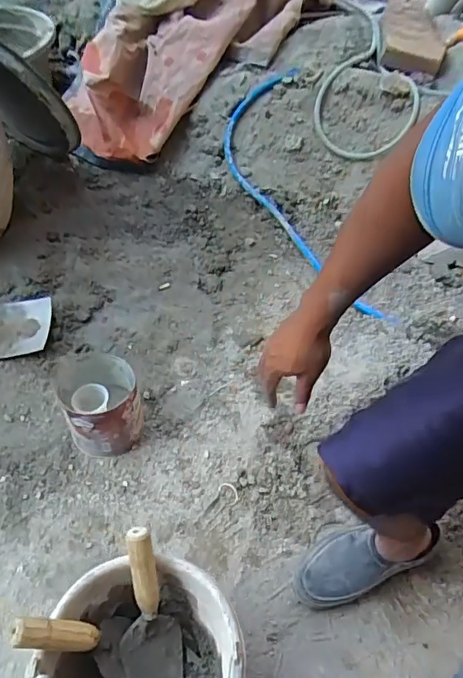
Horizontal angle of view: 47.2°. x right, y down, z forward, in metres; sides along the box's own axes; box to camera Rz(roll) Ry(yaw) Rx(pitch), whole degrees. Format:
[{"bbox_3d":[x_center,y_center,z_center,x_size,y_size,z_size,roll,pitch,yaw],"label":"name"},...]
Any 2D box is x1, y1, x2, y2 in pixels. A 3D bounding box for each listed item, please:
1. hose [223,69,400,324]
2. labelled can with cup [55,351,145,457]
[{"bbox_3d":[0.214,-0.396,1.502,0.283,0.151,0.892,-17,68,-15],"label":"hose"},{"bbox_3d":[-0.263,0.142,1.082,0.152,0.149,0.151,-13,50,-11],"label":"labelled can with cup"}]

